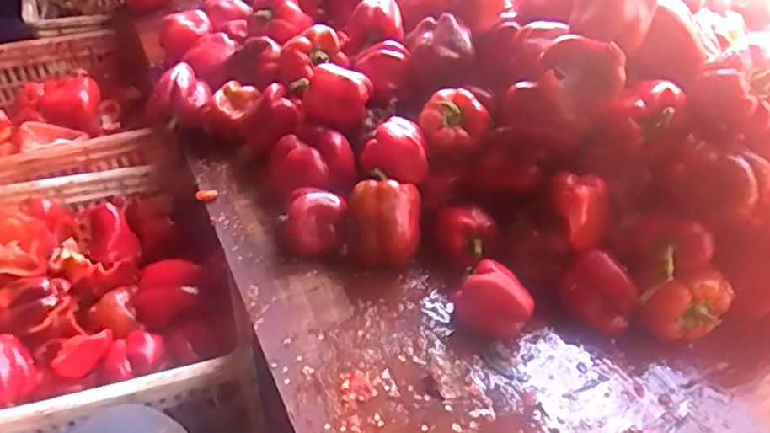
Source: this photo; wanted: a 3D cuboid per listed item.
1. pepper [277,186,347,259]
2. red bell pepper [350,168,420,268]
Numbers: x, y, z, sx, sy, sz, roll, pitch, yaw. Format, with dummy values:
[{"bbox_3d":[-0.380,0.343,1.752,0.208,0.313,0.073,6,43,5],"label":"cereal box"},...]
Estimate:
[{"bbox_3d":[-0.082,0.009,0.688,0.070,0.058,0.062,1,46,-1],"label":"pepper"},{"bbox_3d":[-0.001,0.007,0.689,0.081,0.087,0.085,1,46,-1],"label":"red bell pepper"}]

